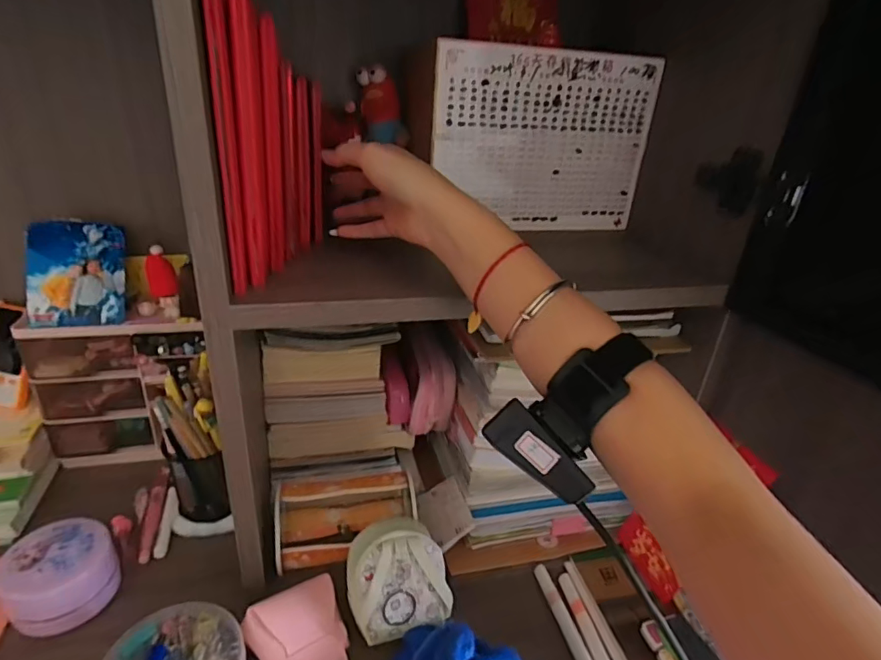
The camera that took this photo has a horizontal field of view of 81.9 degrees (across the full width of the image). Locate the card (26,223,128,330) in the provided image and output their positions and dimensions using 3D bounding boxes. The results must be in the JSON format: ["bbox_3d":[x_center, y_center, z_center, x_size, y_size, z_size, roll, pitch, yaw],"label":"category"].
[{"bbox_3d":[-0.397,-0.062,0.554,0.089,0.115,0.010,-2,-10,-21],"label":"card"}]

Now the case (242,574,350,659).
[{"bbox_3d":[-0.109,0.256,0.419,0.076,0.045,0.077,-18,34,-38],"label":"case"}]

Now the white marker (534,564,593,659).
[{"bbox_3d":[0.117,0.275,0.468,0.014,0.012,0.130,-3,27,-14],"label":"white marker"}]

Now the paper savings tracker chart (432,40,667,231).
[{"bbox_3d":[0.109,-0.192,0.525,0.236,0.173,0.006,-3,28,-15],"label":"paper savings tracker chart"}]

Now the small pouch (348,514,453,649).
[{"bbox_3d":[-0.040,0.214,0.451,0.083,0.095,0.077,-5,27,-17],"label":"small pouch"}]

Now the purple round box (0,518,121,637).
[{"bbox_3d":[-0.339,0.219,0.456,0.081,0.054,0.077,4,26,-2],"label":"purple round box"}]

